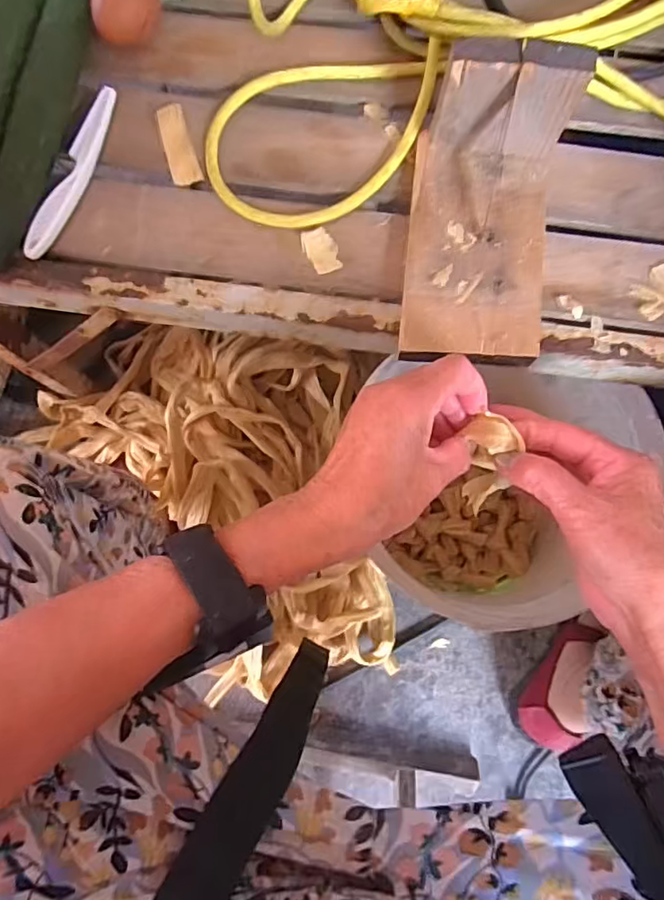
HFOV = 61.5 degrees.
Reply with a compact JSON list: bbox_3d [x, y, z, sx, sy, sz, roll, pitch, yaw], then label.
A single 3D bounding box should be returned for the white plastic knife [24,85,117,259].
[{"bbox_3d":[-0.179,-0.193,0.389,0.016,0.010,0.134,20,79,5],"label":"white plastic knife"}]

